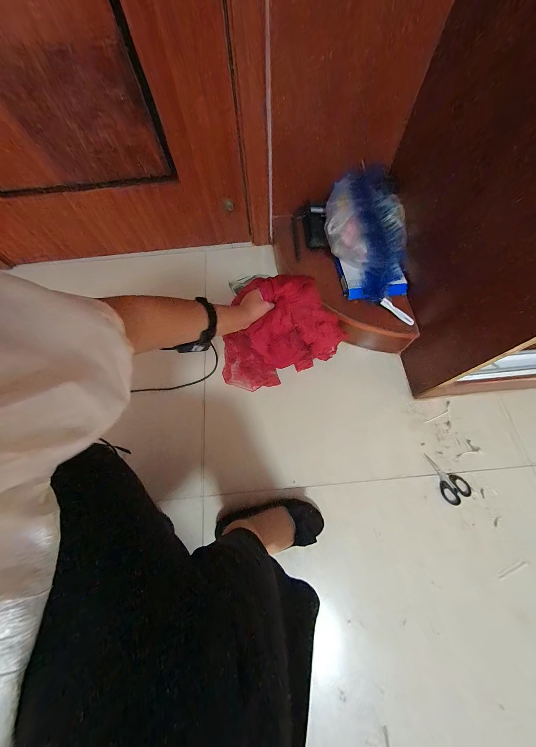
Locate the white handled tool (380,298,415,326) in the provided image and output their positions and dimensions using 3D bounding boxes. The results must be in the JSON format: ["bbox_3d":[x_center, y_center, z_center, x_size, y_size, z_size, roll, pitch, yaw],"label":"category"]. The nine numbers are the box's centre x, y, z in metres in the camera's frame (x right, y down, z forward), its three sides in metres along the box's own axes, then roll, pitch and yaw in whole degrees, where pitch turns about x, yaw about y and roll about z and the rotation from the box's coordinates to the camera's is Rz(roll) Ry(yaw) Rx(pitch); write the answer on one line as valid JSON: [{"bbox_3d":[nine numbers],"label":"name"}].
[{"bbox_3d":[0.328,-0.156,0.612,0.099,0.013,0.017,35,74,-4],"label":"white handled tool"}]

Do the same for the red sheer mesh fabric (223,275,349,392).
[{"bbox_3d":[0.015,-0.105,0.625,0.311,0.181,0.197,-25,71,-7],"label":"red sheer mesh fabric"}]

